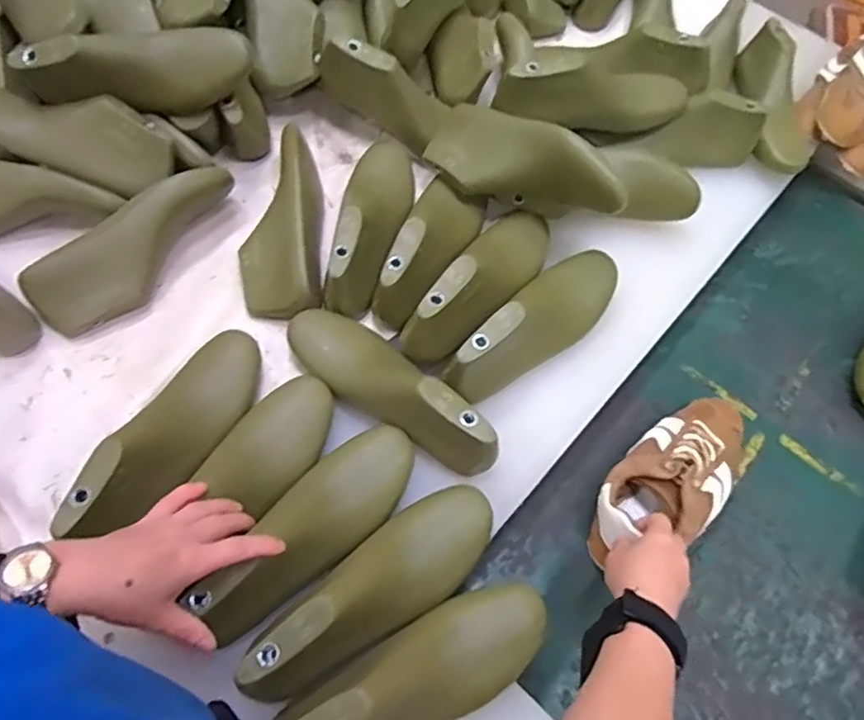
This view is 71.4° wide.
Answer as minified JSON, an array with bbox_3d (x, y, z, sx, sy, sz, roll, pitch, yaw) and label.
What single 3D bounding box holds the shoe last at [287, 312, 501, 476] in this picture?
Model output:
[{"bbox_3d":[-0.043,0.025,0.605,0.251,0.088,0.072,36,67,14],"label":"shoe last"}]

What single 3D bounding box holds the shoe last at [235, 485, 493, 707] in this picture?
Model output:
[{"bbox_3d":[-0.050,0.198,0.519,0.247,0.082,0.081,-30,68,-30],"label":"shoe last"}]

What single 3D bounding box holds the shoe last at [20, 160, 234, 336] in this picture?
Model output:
[{"bbox_3d":[-0.327,-0.134,0.668,0.089,0.072,0.243,34,66,13],"label":"shoe last"}]

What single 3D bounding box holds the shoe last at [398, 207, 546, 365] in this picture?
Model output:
[{"bbox_3d":[0.058,-0.093,0.675,0.079,0.088,0.252,34,54,13],"label":"shoe last"}]

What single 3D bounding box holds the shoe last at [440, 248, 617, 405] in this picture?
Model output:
[{"bbox_3d":[0.121,-0.051,0.646,0.086,0.079,0.256,40,67,15],"label":"shoe last"}]

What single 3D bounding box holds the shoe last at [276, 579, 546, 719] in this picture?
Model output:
[{"bbox_3d":[-0.008,0.254,0.479,0.230,0.074,0.080,-25,67,-15],"label":"shoe last"}]

